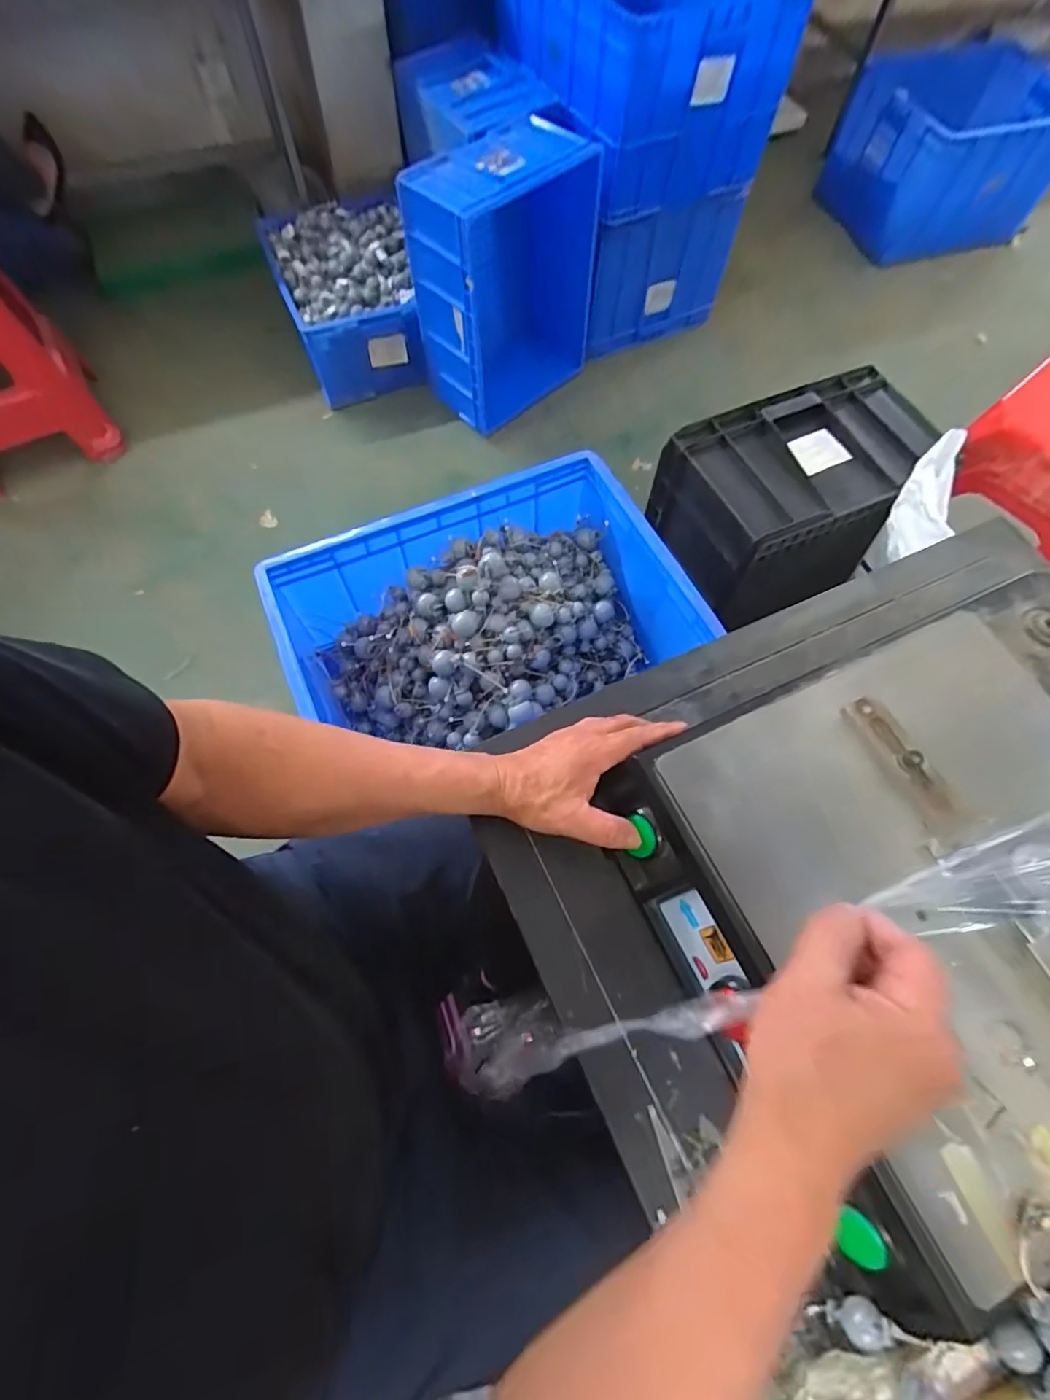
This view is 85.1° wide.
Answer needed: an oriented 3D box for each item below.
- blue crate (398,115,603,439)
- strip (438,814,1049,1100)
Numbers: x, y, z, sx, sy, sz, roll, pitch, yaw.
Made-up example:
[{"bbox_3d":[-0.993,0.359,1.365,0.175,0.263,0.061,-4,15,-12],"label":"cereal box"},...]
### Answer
[{"bbox_3d":[-0.052,-1.084,1.519,0.447,0.561,0.264,-39,73,-17],"label":"blue crate"},{"bbox_3d":[0.169,0.166,0.359,0.386,0.121,0.059,-21,68,3],"label":"strip"}]

